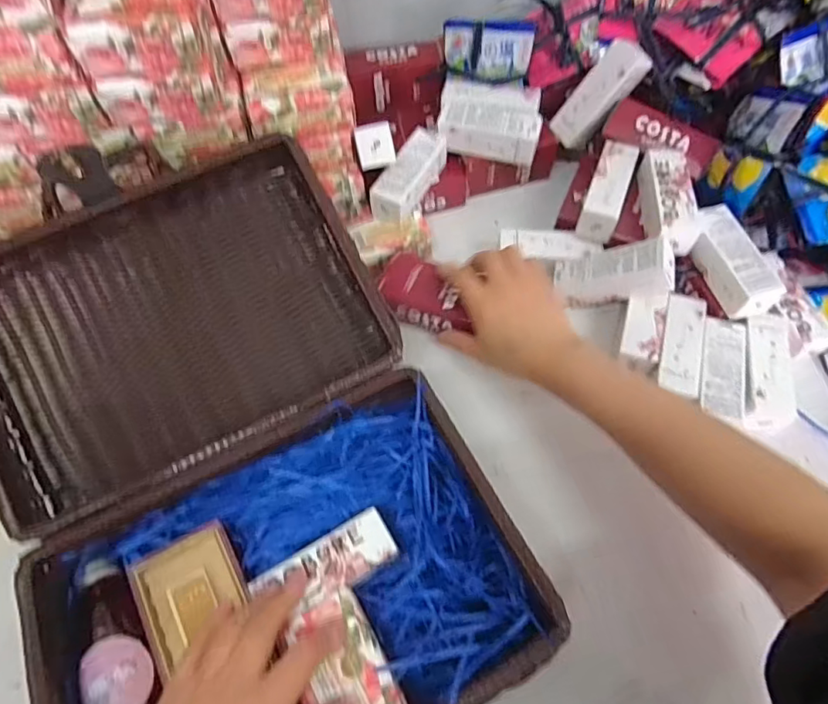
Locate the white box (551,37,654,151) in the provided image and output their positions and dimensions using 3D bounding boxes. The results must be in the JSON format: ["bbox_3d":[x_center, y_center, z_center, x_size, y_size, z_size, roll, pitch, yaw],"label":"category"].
[{"bbox_3d":[0.192,-0.261,0.549,0.036,0.106,0.038,3,53,-37],"label":"white box"}]

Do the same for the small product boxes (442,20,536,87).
[{"bbox_3d":[0.075,-0.310,0.550,0.088,0.059,0.019,6,61,6],"label":"small product boxes"}]

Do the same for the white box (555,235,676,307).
[{"bbox_3d":[0.185,-0.073,0.496,0.103,0.041,0.049,-8,54,35],"label":"white box"}]

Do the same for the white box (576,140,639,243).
[{"bbox_3d":[0.192,-0.160,0.527,0.033,0.036,0.107,18,63,13],"label":"white box"}]

